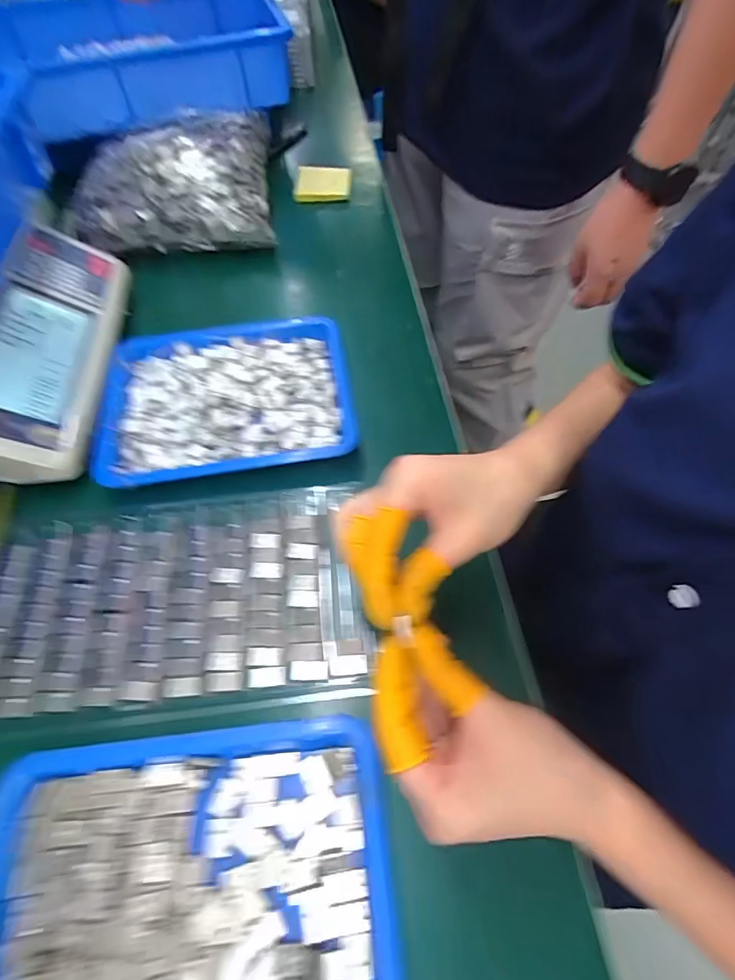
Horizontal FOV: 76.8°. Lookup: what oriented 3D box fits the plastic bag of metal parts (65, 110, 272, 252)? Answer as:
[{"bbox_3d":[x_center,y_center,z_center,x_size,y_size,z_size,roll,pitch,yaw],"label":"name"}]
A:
[{"bbox_3d":[-0.236,-0.380,0.564,0.215,0.070,0.187,-7,61,-2],"label":"plastic bag of metal parts"}]

